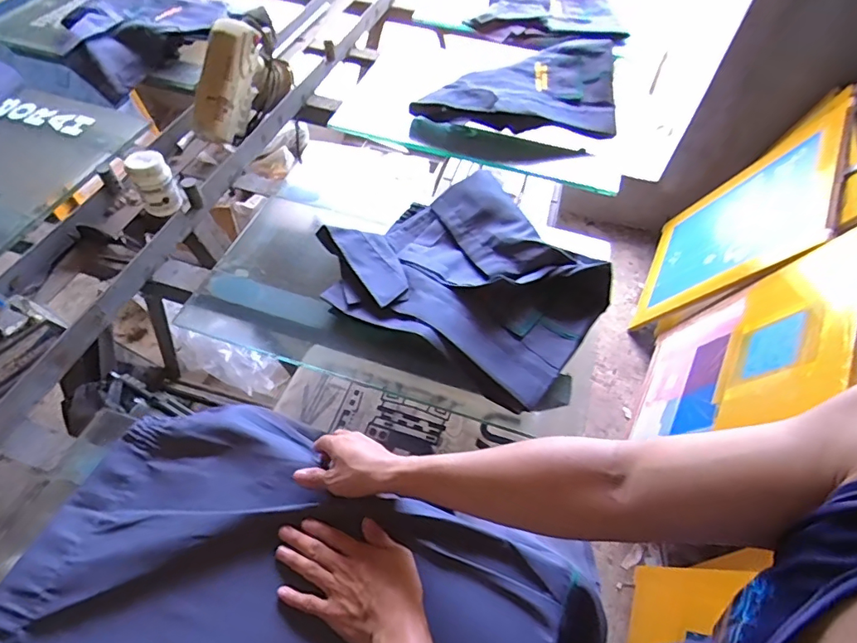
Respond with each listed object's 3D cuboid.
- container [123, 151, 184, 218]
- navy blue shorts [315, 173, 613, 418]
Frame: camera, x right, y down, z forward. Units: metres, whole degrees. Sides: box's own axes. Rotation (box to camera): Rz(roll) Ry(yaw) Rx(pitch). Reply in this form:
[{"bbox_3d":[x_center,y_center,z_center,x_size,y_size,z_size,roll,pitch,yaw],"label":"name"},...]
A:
[{"bbox_3d":[-0.462,-0.230,0.844,0.069,0.103,0.068,-25,59,-20],"label":"container"},{"bbox_3d":[0.059,-0.083,0.762,0.406,0.053,0.335,34,59,19],"label":"navy blue shorts"}]

